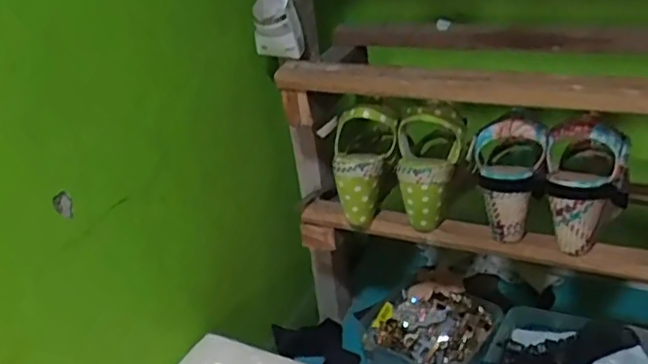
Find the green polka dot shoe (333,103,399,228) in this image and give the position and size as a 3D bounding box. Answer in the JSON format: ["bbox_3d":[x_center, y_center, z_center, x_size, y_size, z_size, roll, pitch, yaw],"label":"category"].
[{"bbox_3d":[0.039,-0.019,0.796,0.076,0.152,0.054,12,12,23],"label":"green polka dot shoe"}]

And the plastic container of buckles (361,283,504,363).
[{"bbox_3d":[0.147,0.225,0.924,0.167,0.083,0.151,13,34,33],"label":"plastic container of buckles"}]

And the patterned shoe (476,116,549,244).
[{"bbox_3d":[0.209,-0.005,0.732,0.078,0.131,0.065,1,29,16],"label":"patterned shoe"}]

